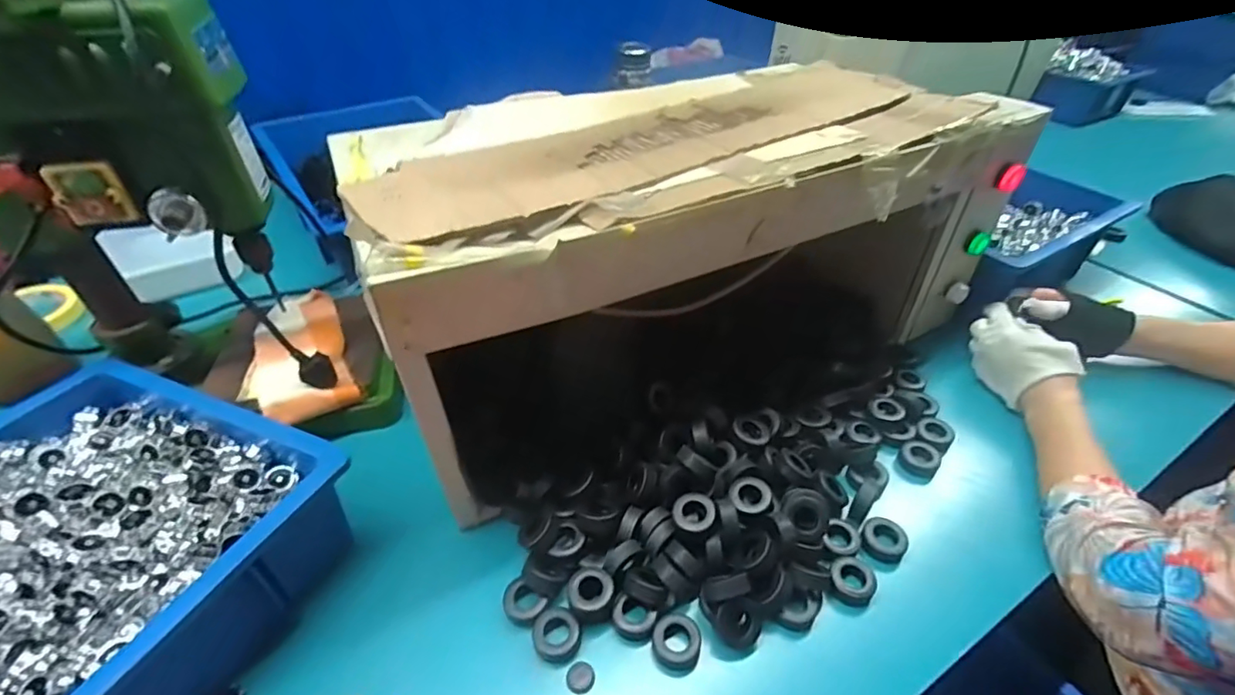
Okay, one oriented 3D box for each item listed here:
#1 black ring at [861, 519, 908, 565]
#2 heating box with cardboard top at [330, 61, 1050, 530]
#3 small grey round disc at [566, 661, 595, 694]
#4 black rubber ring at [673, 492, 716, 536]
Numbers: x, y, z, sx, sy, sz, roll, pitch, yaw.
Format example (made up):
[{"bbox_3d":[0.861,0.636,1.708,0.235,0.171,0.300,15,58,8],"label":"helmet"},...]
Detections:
[{"bbox_3d":[0.235,0.167,0.464,0.036,0.011,0.034,1,41,-1],"label":"black ring"},{"bbox_3d":[0.086,-0.124,0.589,0.650,0.248,0.305,-18,45,-22],"label":"heating box with cardboard top"},{"bbox_3d":[-0.027,0.245,0.393,0.020,0.004,0.021,1,41,-1],"label":"small grey round disc"},{"bbox_3d":[0.066,0.141,0.449,0.034,0.010,0.034,-2,53,10],"label":"black rubber ring"}]

